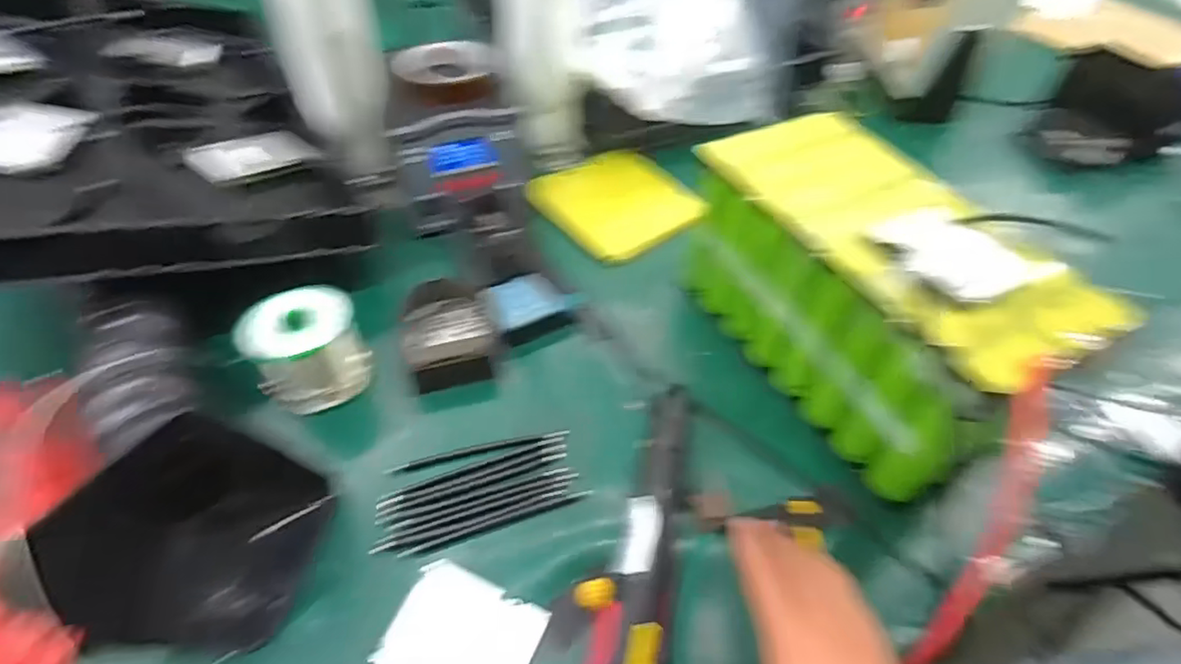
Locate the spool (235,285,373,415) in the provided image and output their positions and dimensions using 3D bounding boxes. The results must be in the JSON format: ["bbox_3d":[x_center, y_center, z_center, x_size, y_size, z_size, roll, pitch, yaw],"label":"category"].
[{"bbox_3d":[-0.220,0.015,0.492,0.075,0.084,0.060,-19,56,-18],"label":"spool"}]

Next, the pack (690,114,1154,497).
[{"bbox_3d":[0.208,-0.037,0.485,0.140,0.146,0.273,-22,57,-20],"label":"pack"}]

